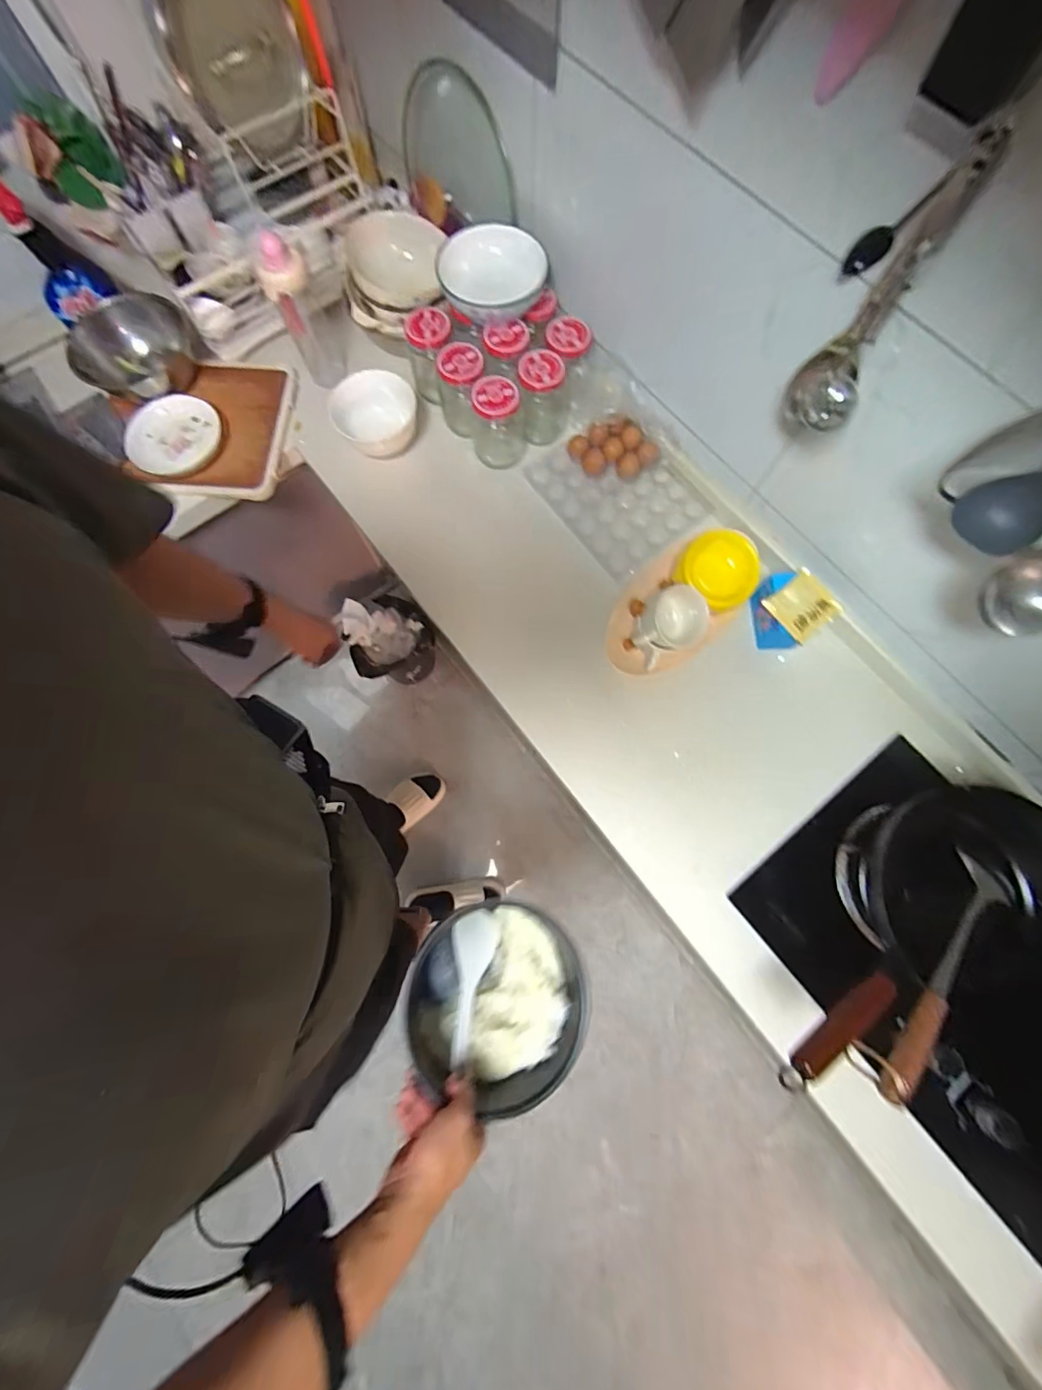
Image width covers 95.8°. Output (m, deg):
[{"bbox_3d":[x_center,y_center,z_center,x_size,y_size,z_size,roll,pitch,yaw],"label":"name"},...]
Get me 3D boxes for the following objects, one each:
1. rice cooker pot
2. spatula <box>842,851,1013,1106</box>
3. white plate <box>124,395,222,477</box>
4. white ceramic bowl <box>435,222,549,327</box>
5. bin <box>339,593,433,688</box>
[{"bbox_3d":[-0.032,0.373,0.590,0.206,0.125,0.188,0,77,0],"label":"rice cooker pot"},{"bbox_3d":[0.492,0.314,0.552,0.323,0.088,0.071,-39,79,-8],"label":"spatula"},{"bbox_3d":[-0.660,-0.487,0.892,0.182,0.016,0.118,-31,108,4],"label":"white plate"},{"bbox_3d":[-0.050,-0.700,0.791,0.179,0.067,0.142,13,77,3],"label":"white ceramic bowl"},{"bbox_3d":[-0.383,-0.152,1.464,0.230,0.341,0.213,0,77,0],"label":"bin"}]

